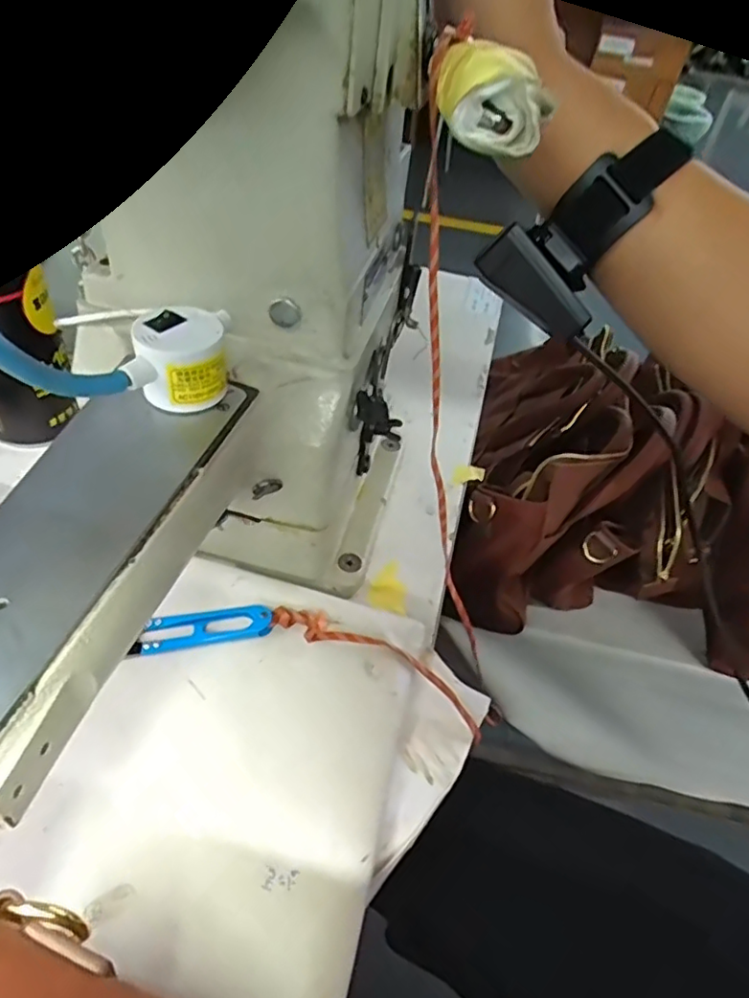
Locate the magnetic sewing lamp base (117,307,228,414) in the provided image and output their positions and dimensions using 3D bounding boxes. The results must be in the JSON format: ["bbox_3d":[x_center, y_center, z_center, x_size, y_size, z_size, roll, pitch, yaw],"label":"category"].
[{"bbox_3d":[-0.081,-0.058,0.257,0.038,0.033,0.038,-3,48,-9],"label":"magnetic sewing lamp base"}]

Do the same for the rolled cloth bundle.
[{"bbox_3d":[0.041,-0.143,0.215,0.037,0.028,0.031,1,48,-6],"label":"rolled cloth bundle"}]

